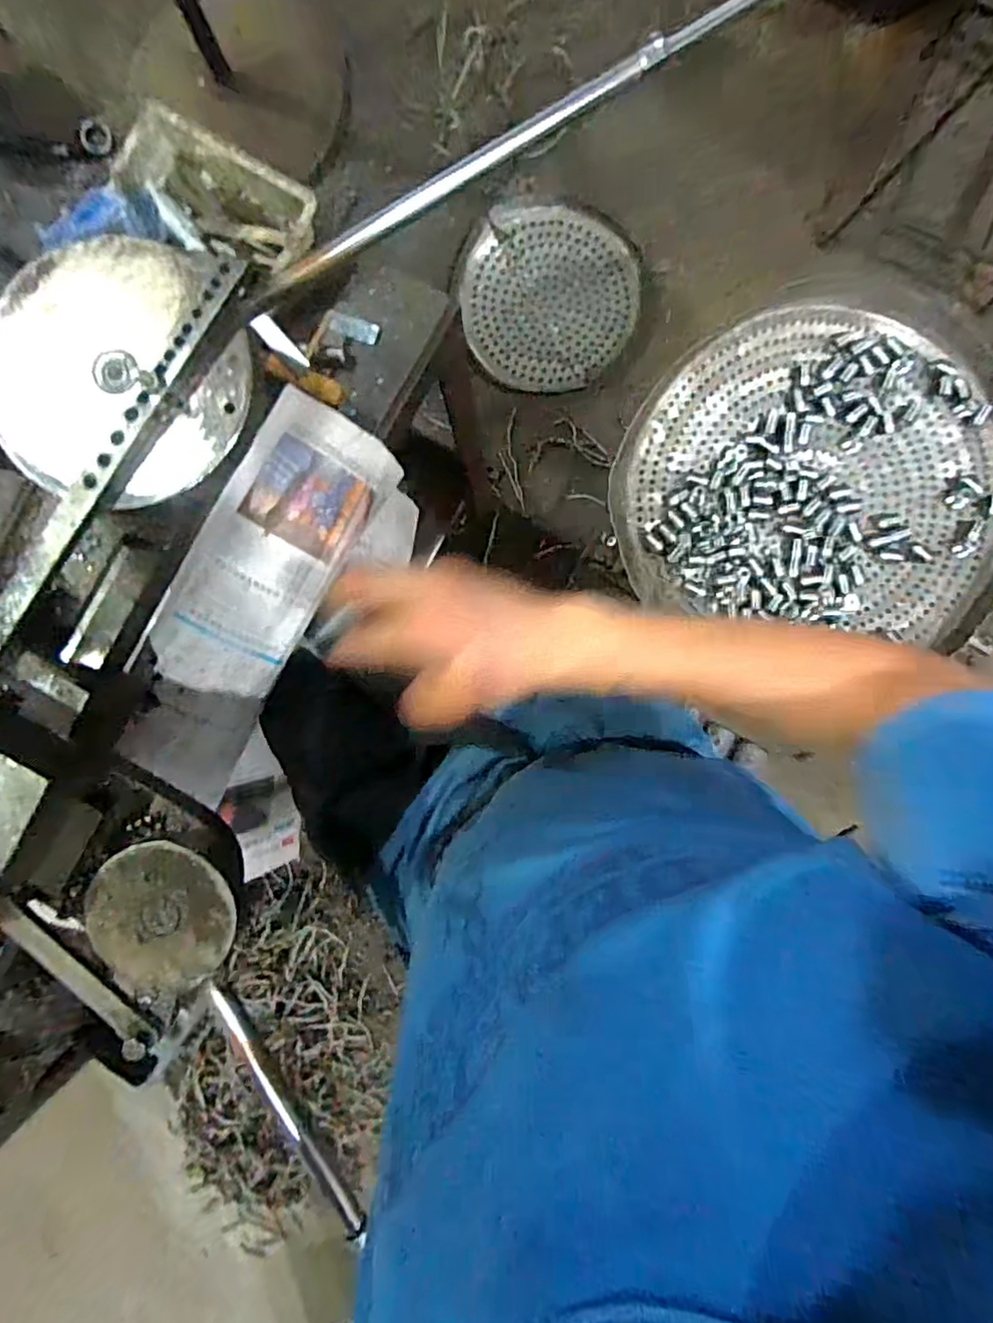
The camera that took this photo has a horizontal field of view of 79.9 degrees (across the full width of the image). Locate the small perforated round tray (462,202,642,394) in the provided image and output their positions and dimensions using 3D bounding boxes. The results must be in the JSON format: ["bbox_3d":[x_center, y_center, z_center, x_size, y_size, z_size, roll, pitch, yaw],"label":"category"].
[{"bbox_3d":[0.113,-0.754,1.226,0.356,0.047,0.343,0,91,2],"label":"small perforated round tray"}]

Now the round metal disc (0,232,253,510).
[{"bbox_3d":[-0.270,-0.206,0.417,0.185,0.023,0.178,0,91,2],"label":"round metal disc"}]

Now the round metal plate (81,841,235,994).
[{"bbox_3d":[-0.227,0.171,0.396,0.096,0.009,0.095,-29,90,2],"label":"round metal plate"}]

